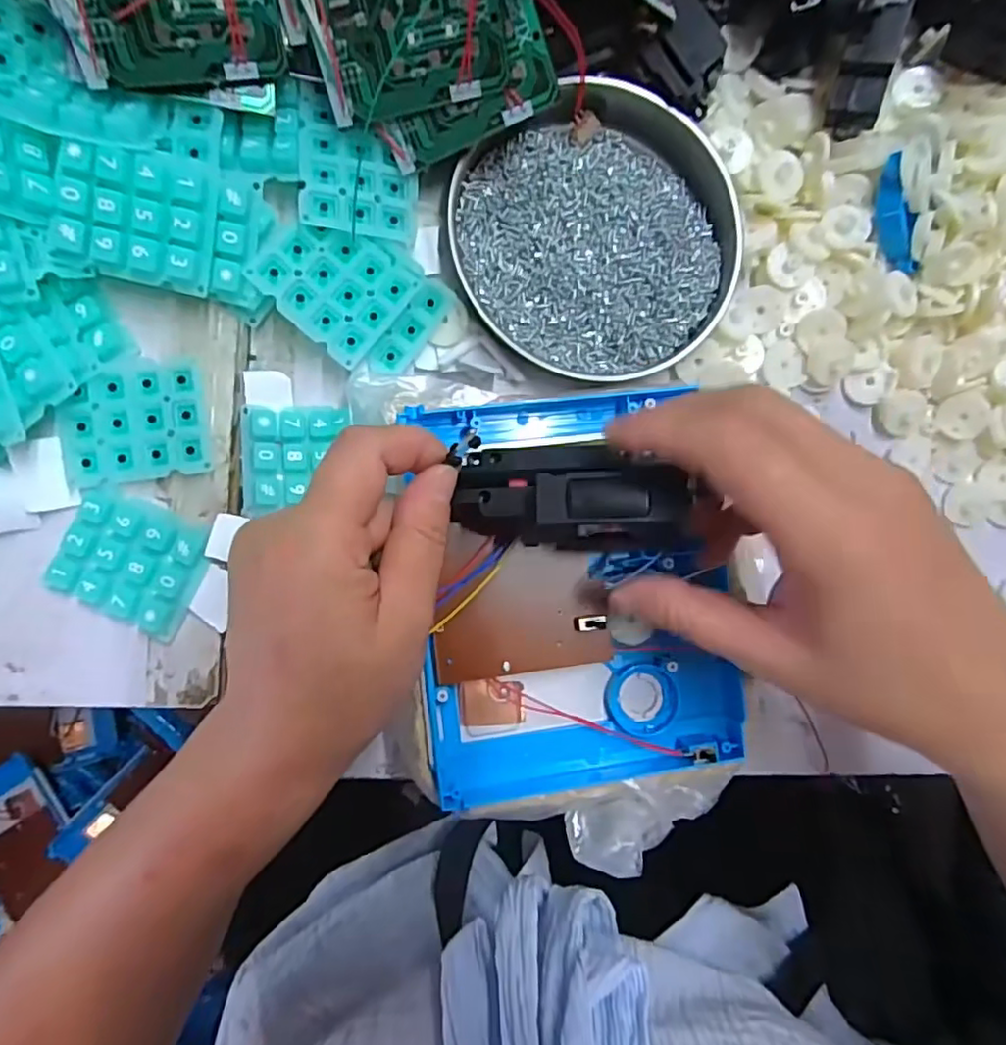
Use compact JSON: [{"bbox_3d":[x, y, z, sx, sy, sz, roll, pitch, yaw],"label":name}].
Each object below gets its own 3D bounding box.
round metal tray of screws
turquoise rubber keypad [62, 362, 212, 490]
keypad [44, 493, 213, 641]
[{"bbox_3d":[0.046,-0.135,0.296,0.128,0.020,0.131,0,90,-7],"label":"round metal tray of screws"},{"bbox_3d":[-0.156,-0.043,0.265,0.057,0.010,0.048,-9,91,-7],"label":"turquoise rubber keypad"},{"bbox_3d":[-0.156,0.017,0.259,0.056,0.011,0.049,27,87,-6],"label":"keypad"}]

